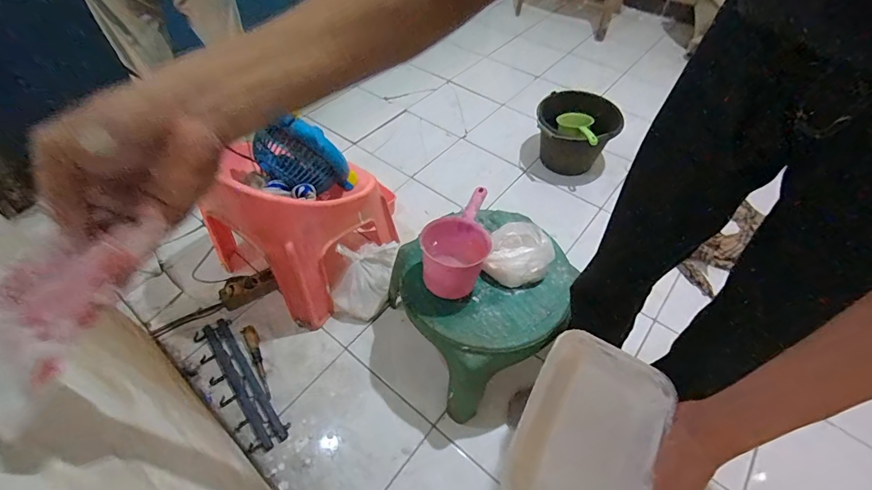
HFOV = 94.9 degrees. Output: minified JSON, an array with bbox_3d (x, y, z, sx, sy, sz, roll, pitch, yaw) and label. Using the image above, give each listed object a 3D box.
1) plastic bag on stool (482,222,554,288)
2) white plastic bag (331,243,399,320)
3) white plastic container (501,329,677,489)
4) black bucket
[{"bbox_3d":[0.186,0.016,0.901,0.146,0.067,0.150,14,53,10],"label":"plastic bag on stool"},{"bbox_3d":[-0.189,0.079,1.119,0.126,0.173,0.230,17,54,12],"label":"white plastic bag"},{"bbox_3d":[0.143,0.185,0.395,0.116,0.055,0.173,22,72,14],"label":"white plastic container"},{"bbox_3d":[0.518,-0.410,1.502,0.268,0.213,0.268,0,52,0],"label":"black bucket"}]

